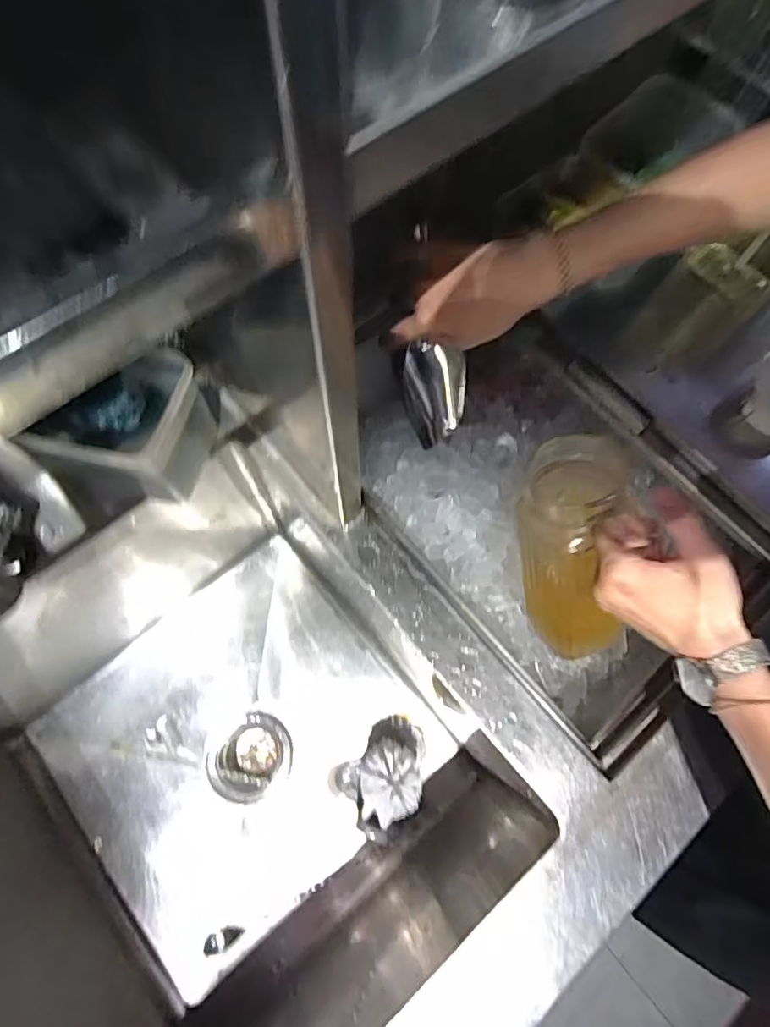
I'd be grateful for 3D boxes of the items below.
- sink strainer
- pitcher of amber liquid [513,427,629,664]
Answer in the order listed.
[{"bbox_3d":[-0.180,0.334,0.721,0.112,0.064,0.105,1,71,-2],"label":"sink strainer"},{"bbox_3d":[0.172,0.053,0.483,0.089,0.230,0.076,-22,40,-8],"label":"pitcher of amber liquid"}]

